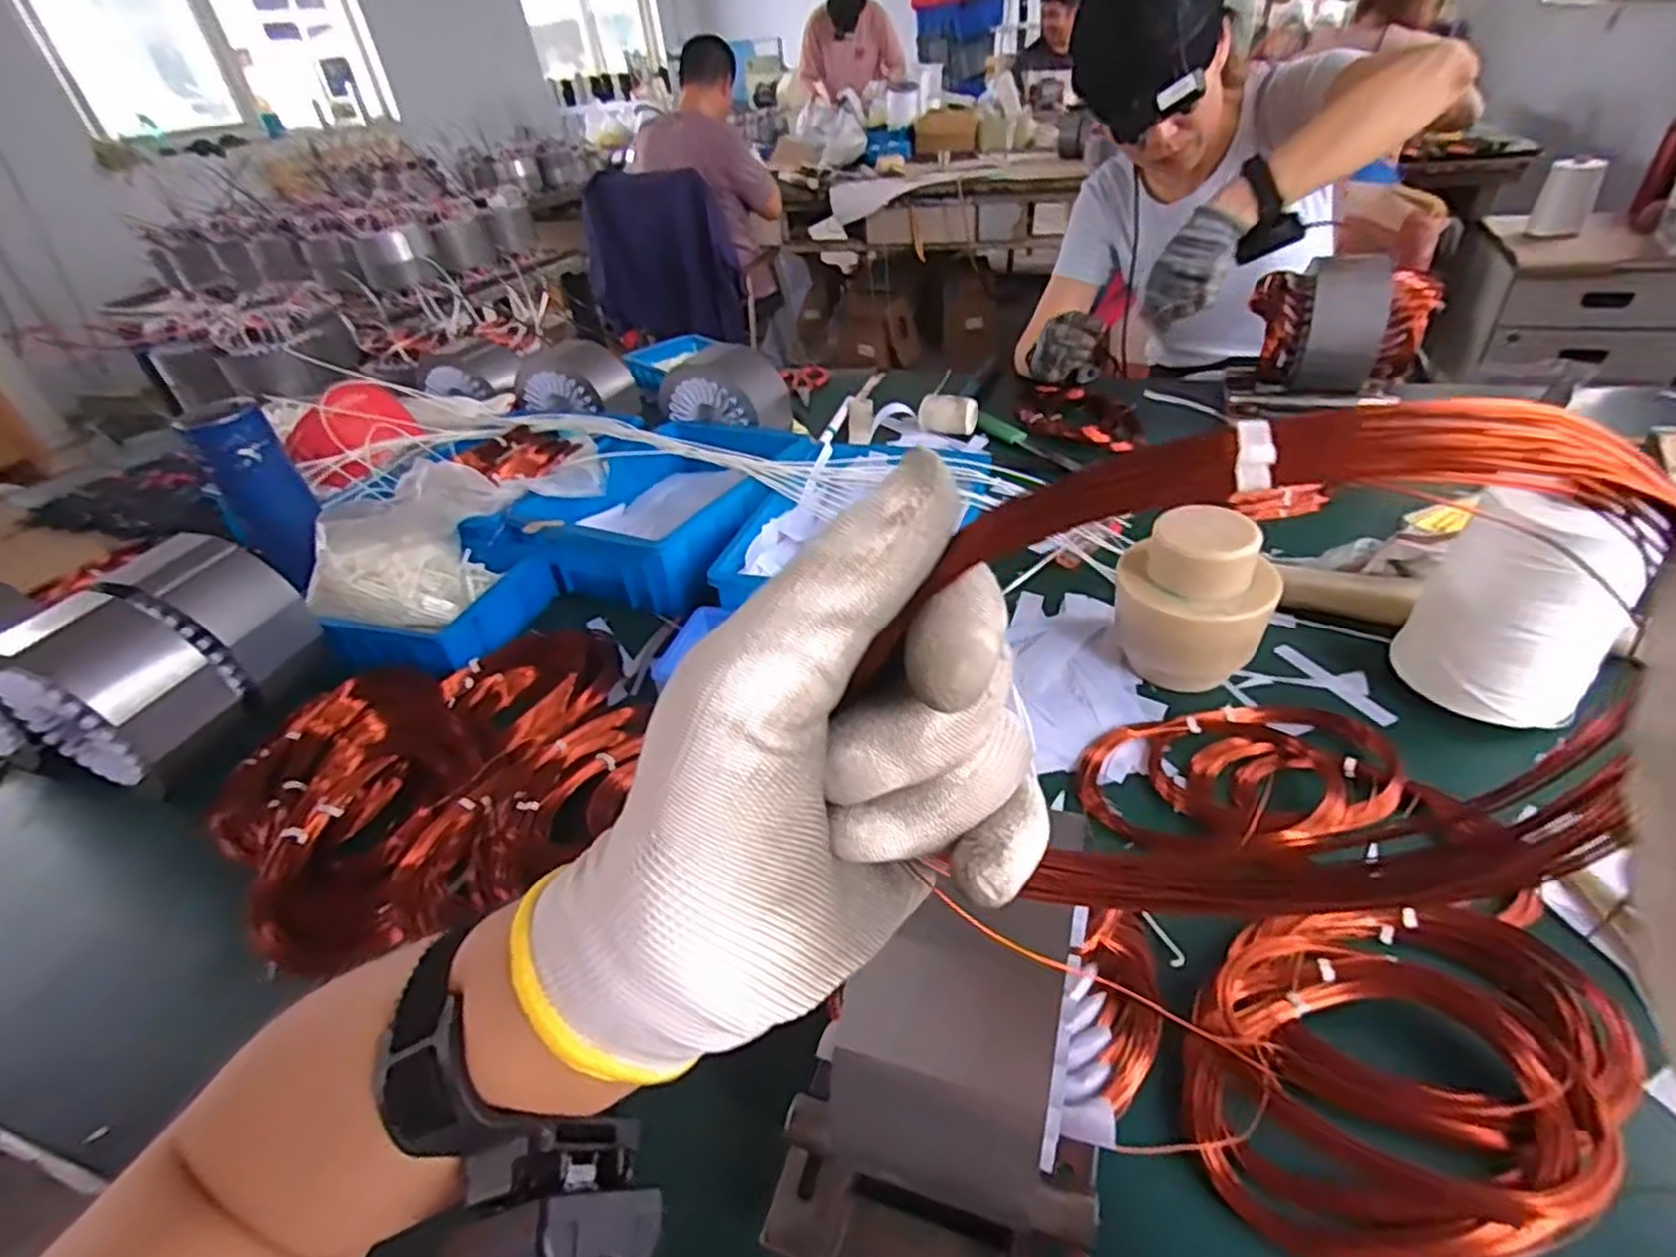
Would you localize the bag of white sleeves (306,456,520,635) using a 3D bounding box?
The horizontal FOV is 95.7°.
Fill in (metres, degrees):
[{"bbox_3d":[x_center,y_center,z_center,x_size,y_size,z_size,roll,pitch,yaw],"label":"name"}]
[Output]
[{"bbox_3d":[-0.391,-0.076,0.711,0.103,0.107,0.179,10,41,20],"label":"bag of white sleeves"}]

